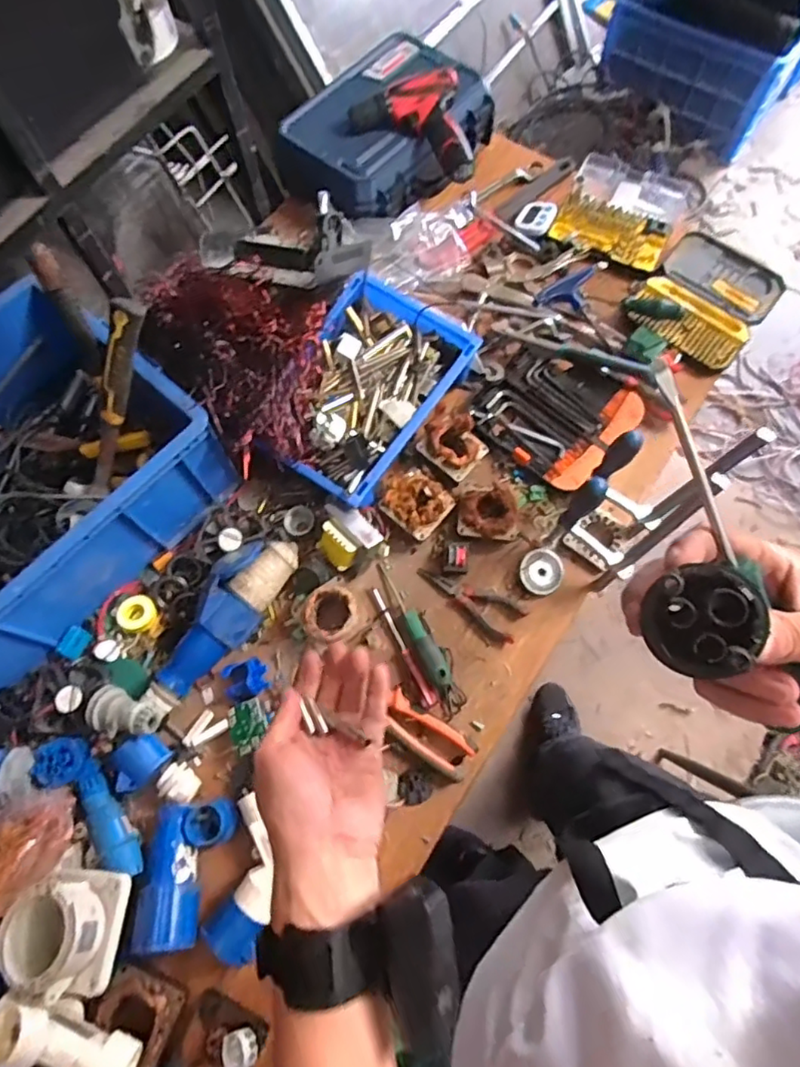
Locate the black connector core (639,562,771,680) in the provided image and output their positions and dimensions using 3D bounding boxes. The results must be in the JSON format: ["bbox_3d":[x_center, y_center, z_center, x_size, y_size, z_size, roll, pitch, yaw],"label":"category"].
[{"bbox_3d":[0.112,0.032,0.217,0.037,0.020,0.036,-17,69,-5],"label":"black connector core"}]

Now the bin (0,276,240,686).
[{"bbox_3d":[-0.518,-0.061,0.756,0.383,0.154,0.459,38,75,15],"label":"bin"}]

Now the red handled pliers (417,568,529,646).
[{"bbox_3d":[0.094,0.087,0.804,0.153,0.025,0.060,30,73,12],"label":"red handled pliers"}]

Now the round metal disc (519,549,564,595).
[{"bbox_3d":[0.195,0.053,0.813,0.057,0.006,0.062,-24,91,3],"label":"round metal disc"}]

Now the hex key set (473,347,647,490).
[{"bbox_3d":[0.235,-0.186,0.888,0.199,0.027,0.206,39,75,15],"label":"hex key set"}]

